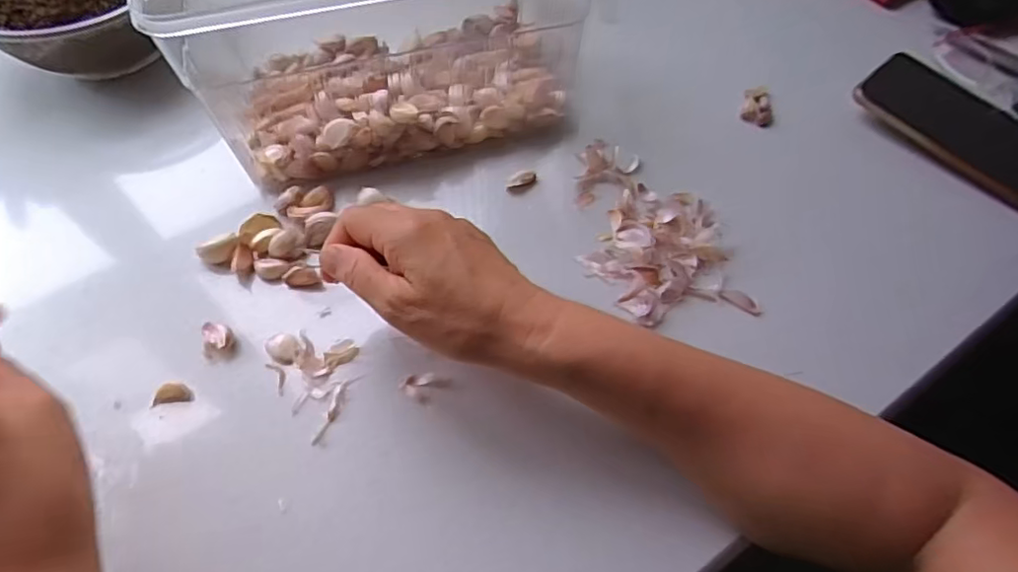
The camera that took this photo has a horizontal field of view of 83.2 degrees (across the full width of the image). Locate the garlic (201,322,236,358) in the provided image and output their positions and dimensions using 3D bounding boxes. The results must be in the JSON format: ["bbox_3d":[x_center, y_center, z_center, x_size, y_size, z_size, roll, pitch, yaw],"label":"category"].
[{"bbox_3d":[-0.183,0.034,0.361,0.015,0.015,0.017,-9,59,-6],"label":"garlic"}]

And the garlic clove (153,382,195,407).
[{"bbox_3d":[-0.203,0.065,0.345,0.022,0.008,0.011,-7,59,-5],"label":"garlic clove"}]

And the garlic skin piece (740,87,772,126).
[{"bbox_3d":[0.206,-0.150,0.477,0.023,0.014,0.034,11,59,6],"label":"garlic skin piece"}]

